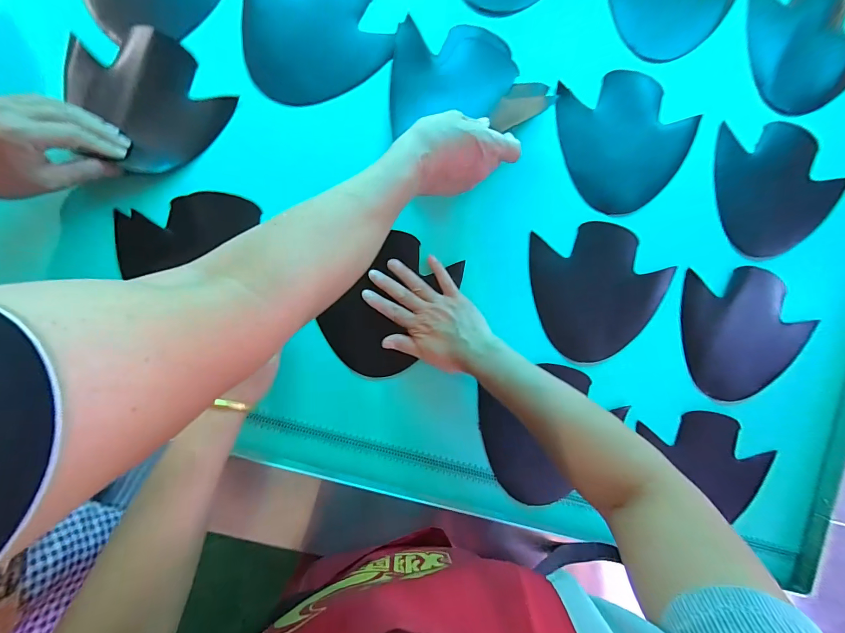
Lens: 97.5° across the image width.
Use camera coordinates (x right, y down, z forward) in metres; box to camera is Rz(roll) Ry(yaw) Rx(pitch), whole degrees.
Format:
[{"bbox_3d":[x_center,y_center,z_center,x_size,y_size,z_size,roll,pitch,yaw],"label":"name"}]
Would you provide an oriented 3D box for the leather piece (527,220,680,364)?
[{"bbox_3d":[0.243,-0.034,0.500,0.178,0.008,0.174,-10,92,-1],"label":"leather piece"}]

